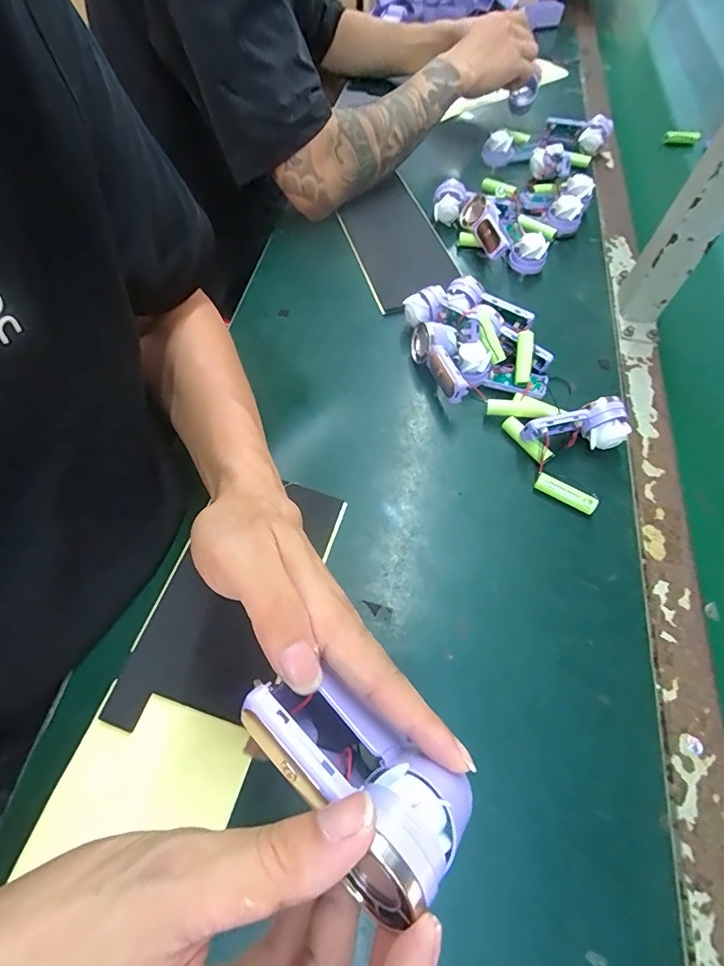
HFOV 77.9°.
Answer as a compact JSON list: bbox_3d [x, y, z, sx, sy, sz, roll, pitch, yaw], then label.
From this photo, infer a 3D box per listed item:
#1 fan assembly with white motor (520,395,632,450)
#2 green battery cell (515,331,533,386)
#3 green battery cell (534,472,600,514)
[{"bbox_3d":[0.181,-0.043,0.382,0.085,0.036,0.033,-14,63,-8],"label":"fan assembly with white motor"},{"bbox_3d":[0.150,-0.117,0.415,0.012,0.010,0.050,6,89,3],"label":"green battery cell"},{"bbox_3d":[0.169,0.008,0.370,0.050,0.013,0.012,32,66,16],"label":"green battery cell"}]

